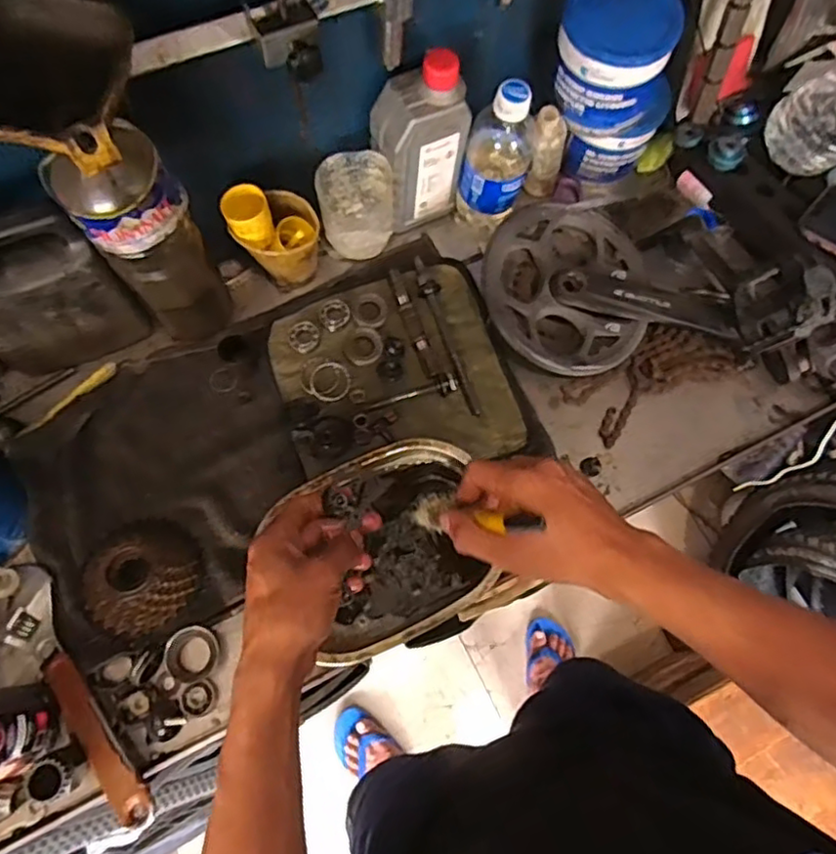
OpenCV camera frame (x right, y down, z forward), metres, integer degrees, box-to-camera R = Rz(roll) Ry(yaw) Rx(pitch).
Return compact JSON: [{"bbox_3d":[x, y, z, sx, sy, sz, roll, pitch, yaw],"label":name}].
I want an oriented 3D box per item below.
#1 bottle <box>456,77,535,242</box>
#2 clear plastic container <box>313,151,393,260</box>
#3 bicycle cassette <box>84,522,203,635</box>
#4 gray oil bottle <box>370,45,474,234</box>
[{"bbox_3d":[0.078,-0.261,0.624,0.062,0.173,0.058,1,71,-2],"label":"bottle"},{"bbox_3d":[-0.060,-0.213,0.626,0.069,0.088,0.064,-7,72,-4],"label":"clear plastic container"},{"bbox_3d":[-0.241,0.124,0.541,0.098,0.032,0.094,1,71,-2],"label":"bicycle cassette"},{"bbox_3d":[0.000,-0.270,0.604,0.077,0.170,0.056,-30,75,-11],"label":"gray oil bottle"}]

